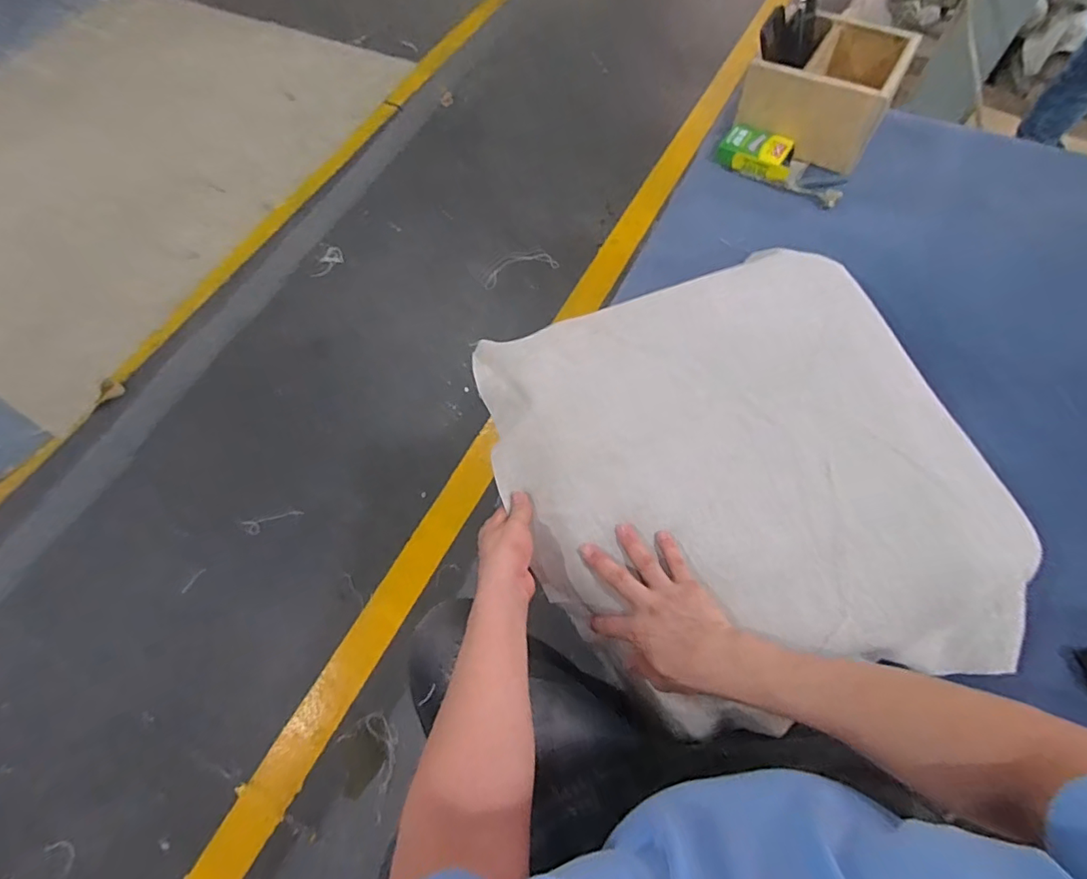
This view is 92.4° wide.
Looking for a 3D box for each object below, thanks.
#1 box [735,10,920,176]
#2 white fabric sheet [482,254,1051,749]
[{"bbox_3d":[0.492,-0.601,0.899,0.217,0.121,0.213,37,72,19],"label":"box"},{"bbox_3d":[0.217,0.031,0.636,0.504,0.101,0.534,-16,65,-5],"label":"white fabric sheet"}]

